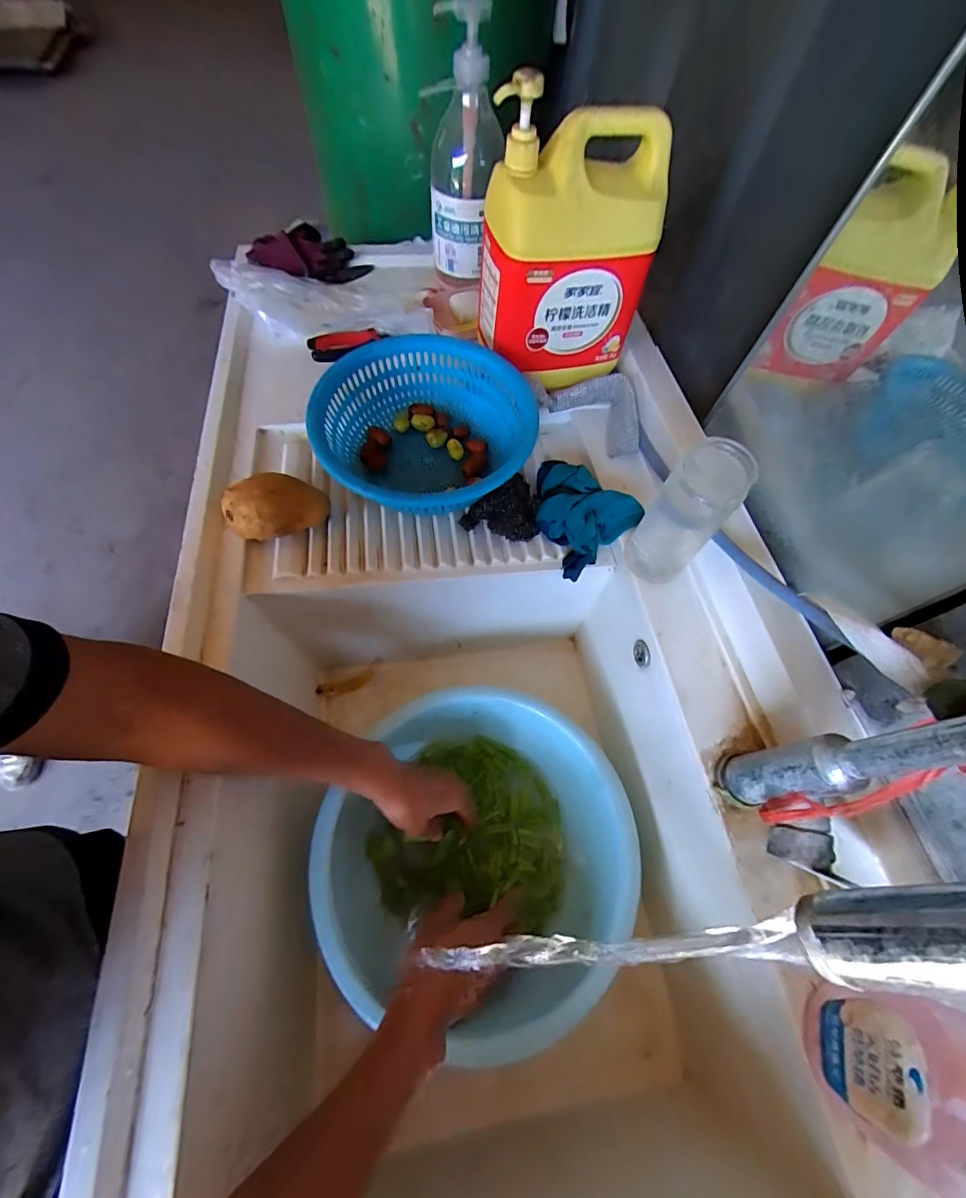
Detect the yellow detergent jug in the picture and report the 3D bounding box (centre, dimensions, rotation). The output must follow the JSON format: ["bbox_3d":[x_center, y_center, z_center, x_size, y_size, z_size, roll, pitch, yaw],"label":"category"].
[{"bbox_3d":[0.101,-0.414,0.554,0.185,0.271,0.107,-10,63,-9],"label":"yellow detergent jug"}]

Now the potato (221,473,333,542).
[{"bbox_3d":[-0.235,-0.102,0.512,0.105,0.065,0.067,-32,69,-19],"label":"potato"}]

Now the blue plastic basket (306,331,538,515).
[{"bbox_3d":[-0.069,-0.199,0.556,0.252,0.093,0.255,-8,63,-8],"label":"blue plastic basket"}]

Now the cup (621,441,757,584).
[{"bbox_3d":[0.207,-0.086,0.470,0.070,0.157,0.062,36,65,14],"label":"cup"}]

